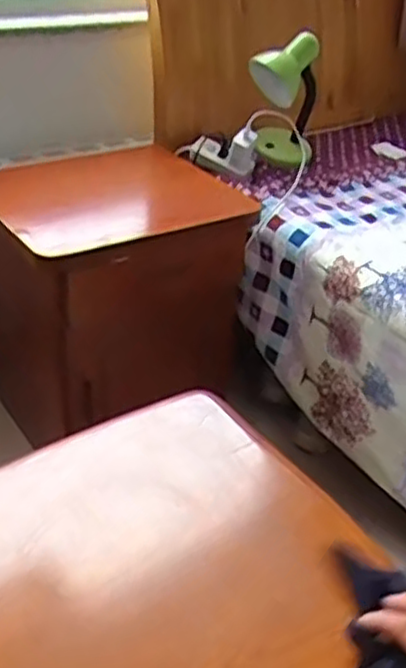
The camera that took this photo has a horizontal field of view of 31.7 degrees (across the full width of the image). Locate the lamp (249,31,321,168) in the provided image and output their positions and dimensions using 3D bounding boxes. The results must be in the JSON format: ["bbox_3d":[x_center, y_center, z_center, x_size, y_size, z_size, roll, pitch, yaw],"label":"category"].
[{"bbox_3d":[0.163,-0.475,1.414,0.137,0.238,0.177,10,38,4],"label":"lamp"}]

